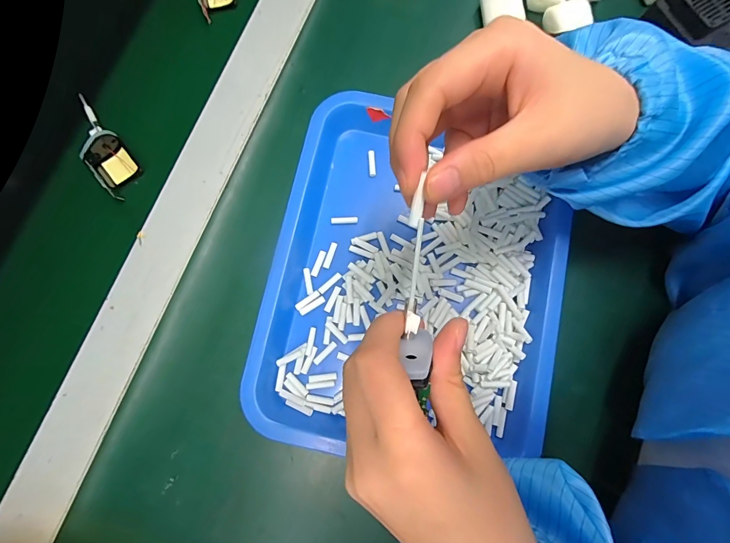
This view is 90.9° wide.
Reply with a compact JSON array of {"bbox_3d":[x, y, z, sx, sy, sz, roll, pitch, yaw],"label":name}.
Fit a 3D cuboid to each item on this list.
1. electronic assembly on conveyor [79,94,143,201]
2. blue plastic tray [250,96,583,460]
[{"bbox_3d":[-0.233,-0.108,0.320,0.035,0.019,0.088,-39,82,-6],"label":"electronic assembly on conveyor"},{"bbox_3d":[0.040,-0.002,0.291,0.230,0.029,0.280,13,80,3],"label":"blue plastic tray"}]

